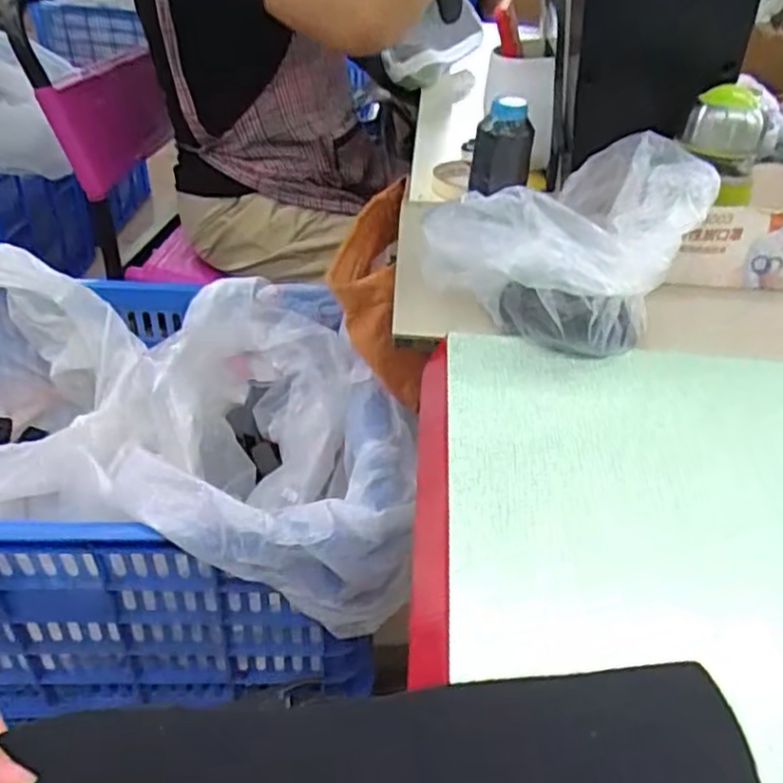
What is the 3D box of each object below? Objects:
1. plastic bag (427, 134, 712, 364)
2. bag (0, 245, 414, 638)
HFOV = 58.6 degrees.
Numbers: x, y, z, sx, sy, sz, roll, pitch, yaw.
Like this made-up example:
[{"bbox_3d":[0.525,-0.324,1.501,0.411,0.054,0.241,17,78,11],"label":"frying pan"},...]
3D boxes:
[{"bbox_3d":[0.128,-0.114,0.526,0.159,0.111,0.179,32,46,31],"label":"plastic bag"},{"bbox_3d":[-0.290,0.051,0.753,0.627,0.221,0.432,0,39,-5],"label":"bag"}]

